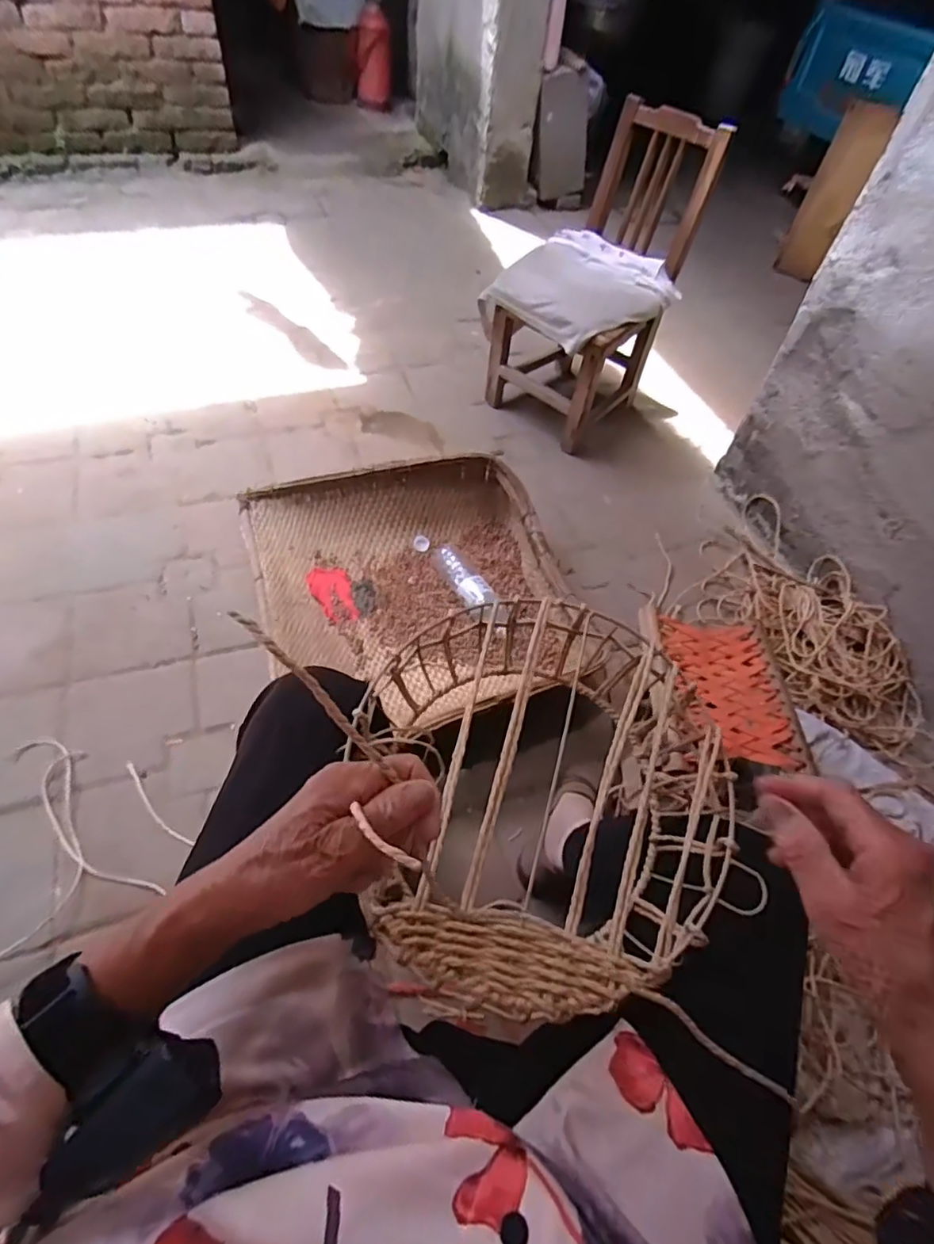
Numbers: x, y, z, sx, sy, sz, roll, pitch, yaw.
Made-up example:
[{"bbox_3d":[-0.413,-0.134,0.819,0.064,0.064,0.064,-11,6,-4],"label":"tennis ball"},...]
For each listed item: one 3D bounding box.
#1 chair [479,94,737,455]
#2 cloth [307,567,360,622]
[{"bbox_3d":[0.301,-0.792,1.405,0.403,0.572,0.344,-32,62,-28],"label":"chair"},{"bbox_3d":[-0.261,-0.055,1.151,0.076,0.016,0.132,-15,54,-16],"label":"cloth"}]

